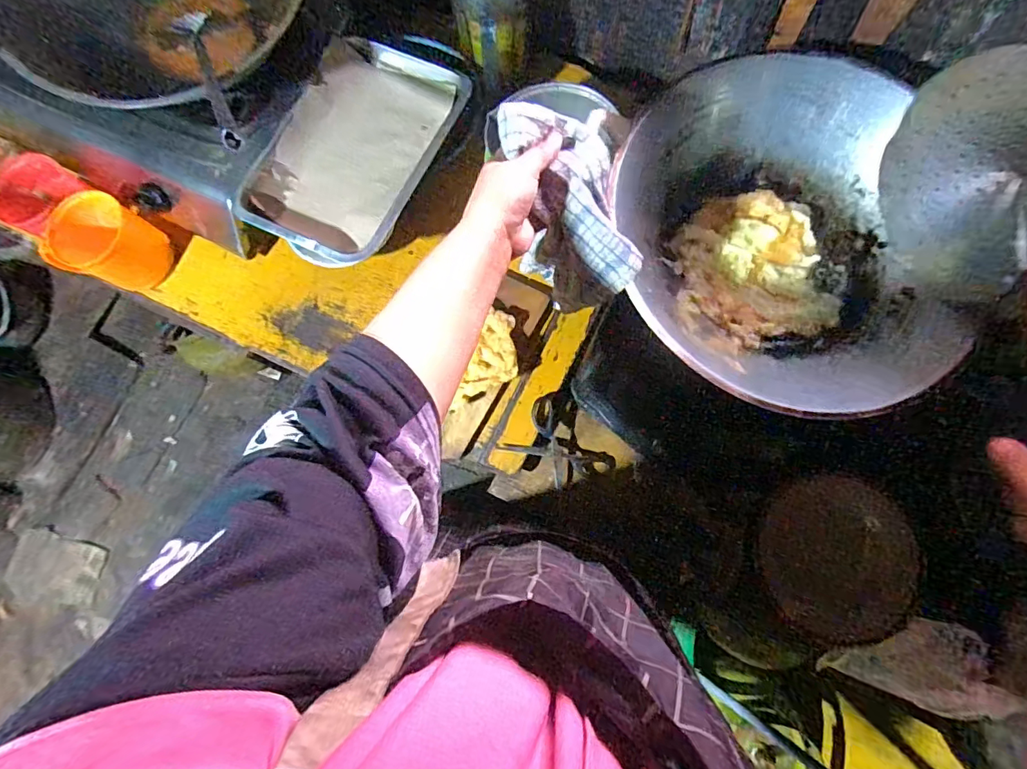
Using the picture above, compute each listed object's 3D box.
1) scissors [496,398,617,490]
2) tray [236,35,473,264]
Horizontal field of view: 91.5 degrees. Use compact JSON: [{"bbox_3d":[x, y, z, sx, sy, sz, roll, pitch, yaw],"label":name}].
[{"bbox_3d":[0.062,0.084,0.673,0.138,0.015,0.089,30,92,-8],"label":"scissors"},{"bbox_3d":[-0.200,-0.314,0.672,0.202,0.070,0.319,27,80,6],"label":"tray"}]

